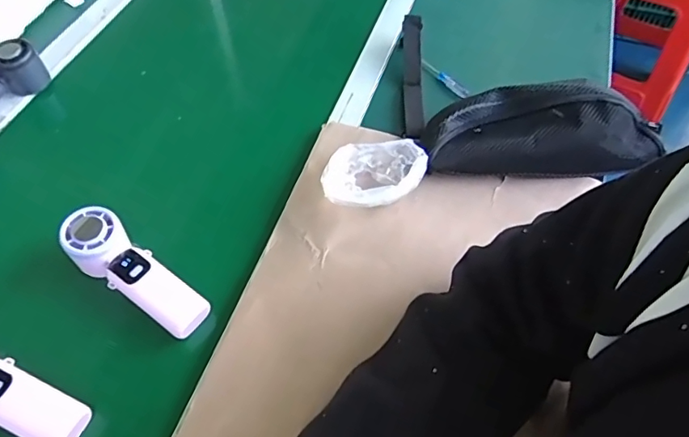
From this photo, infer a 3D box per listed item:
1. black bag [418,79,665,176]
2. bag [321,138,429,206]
[{"bbox_3d":[0.219,-0.105,0.597,0.250,0.068,0.104,0,55,-2],"label":"black bag"},{"bbox_3d":[0.033,-0.048,0.568,0.117,0.031,0.083,-21,58,-16],"label":"bag"}]

